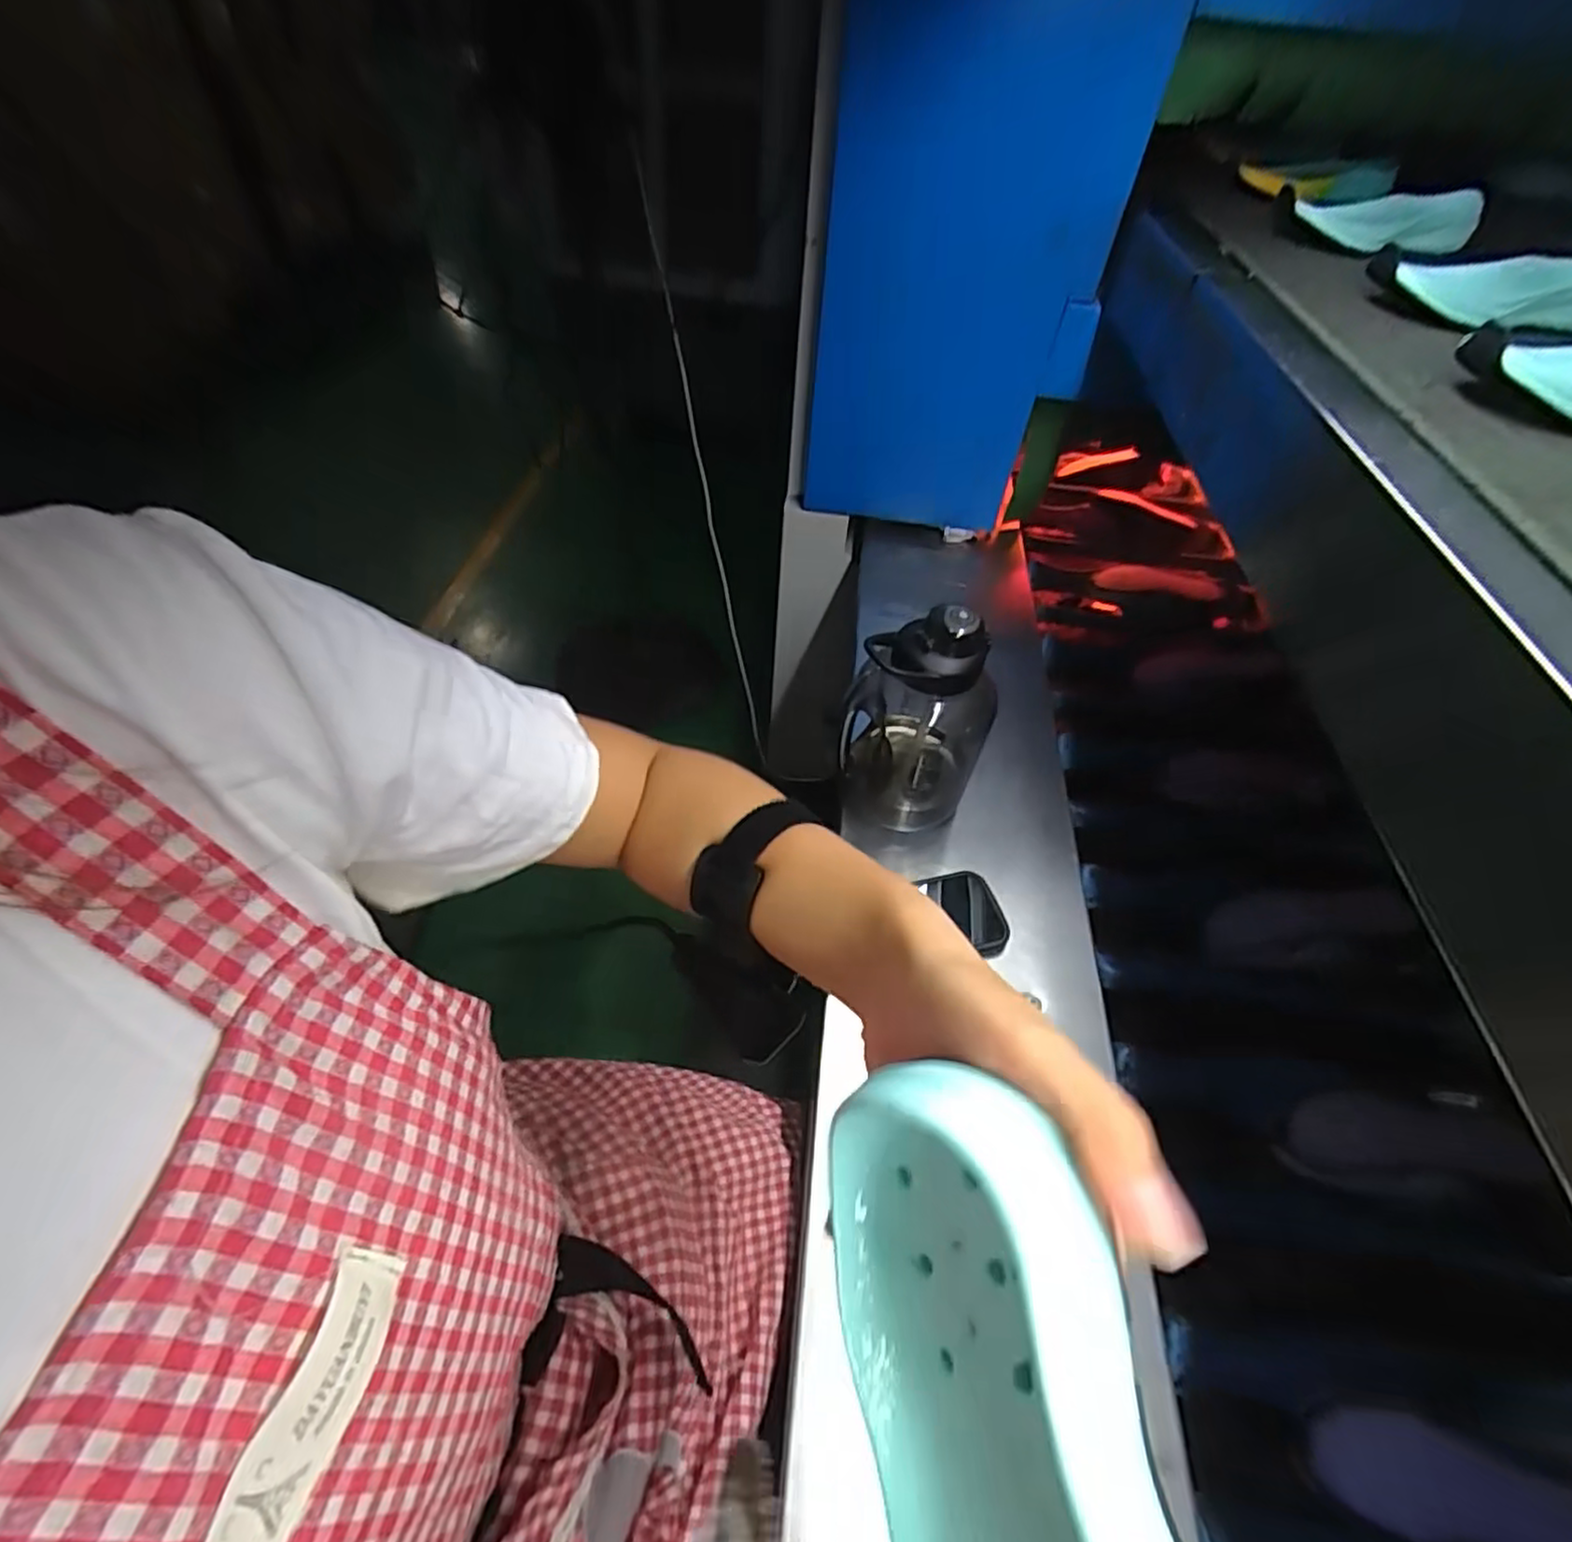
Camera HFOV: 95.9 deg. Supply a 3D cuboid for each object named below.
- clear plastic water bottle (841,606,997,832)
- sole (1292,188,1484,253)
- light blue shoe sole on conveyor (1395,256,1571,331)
[{"bbox_3d":[0.125,-0.055,0.660,0.124,0.217,0.120,20,51,13],"label":"clear plastic water bottle"},{"bbox_3d":[0.561,-0.513,0.663,0.182,0.041,0.063,-15,52,-16],"label":"sole"},{"bbox_3d":[0.558,-0.375,0.548,0.188,0.040,0.059,-3,50,-6],"label":"light blue shoe sole on conveyor"}]

